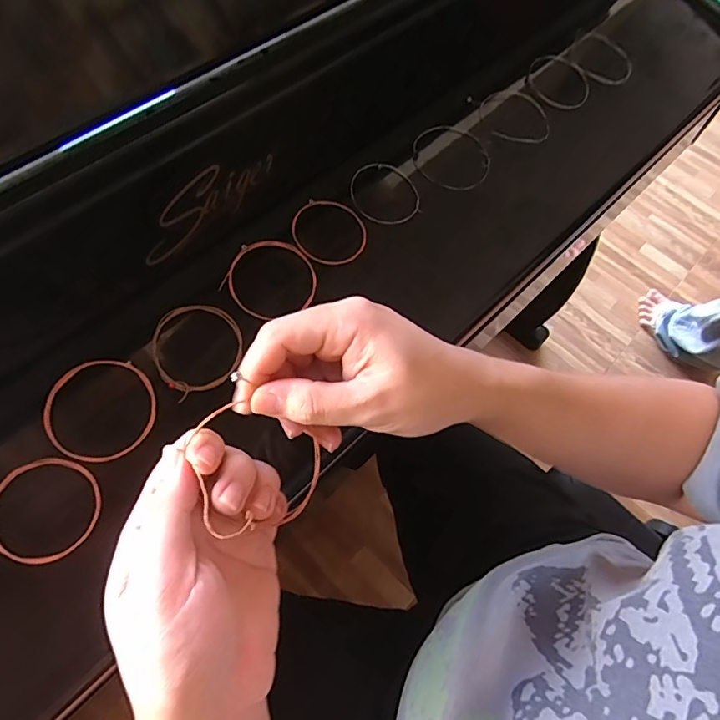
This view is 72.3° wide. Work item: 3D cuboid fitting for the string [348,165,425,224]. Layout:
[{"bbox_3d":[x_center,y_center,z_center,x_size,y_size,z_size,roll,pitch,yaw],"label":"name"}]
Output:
[{"bbox_3d":[0.023,-0.148,0.442,0.064,0.011,0.062,-2,74,-10],"label":"string"}]

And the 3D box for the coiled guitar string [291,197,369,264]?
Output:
[{"bbox_3d":[-0.025,-0.109,0.417,0.063,0.007,0.059,28,70,-3],"label":"coiled guitar string"}]

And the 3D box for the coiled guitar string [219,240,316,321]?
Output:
[{"bbox_3d":[-0.069,-0.064,0.391,0.068,0.013,0.070,1,64,-3],"label":"coiled guitar string"}]

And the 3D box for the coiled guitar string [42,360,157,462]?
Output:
[{"bbox_3d":[-0.177,0.034,0.338,0.069,0.008,0.071,3,73,-11],"label":"coiled guitar string"}]

